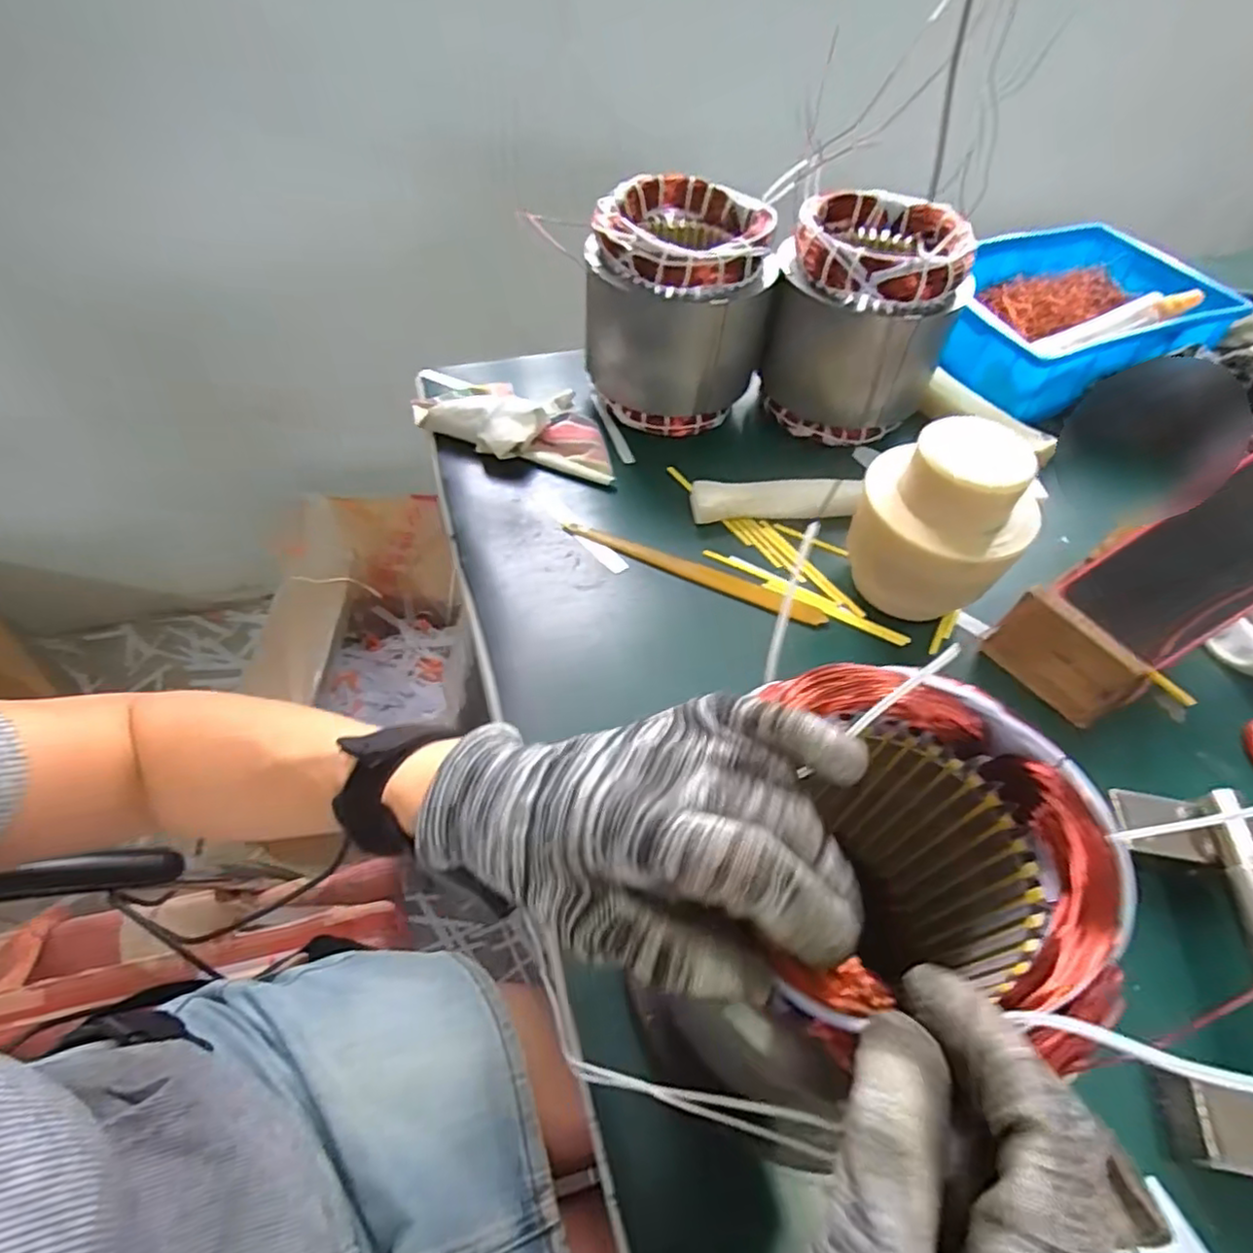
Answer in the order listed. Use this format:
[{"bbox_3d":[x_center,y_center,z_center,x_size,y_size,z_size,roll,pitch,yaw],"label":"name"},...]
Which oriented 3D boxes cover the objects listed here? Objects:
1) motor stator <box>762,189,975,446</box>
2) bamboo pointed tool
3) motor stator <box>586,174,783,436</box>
[{"bbox_3d":[0.205,-0.271,0.578,0.143,0.153,0.143,16,54,8],"label":"motor stator"},{"bbox_3d":[0.052,-0.045,0.509,0.207,0.005,0.021,22,55,12],"label":"bamboo pointed tool"},{"bbox_3d":[0.045,-0.274,0.575,0.146,0.163,0.146,12,53,5],"label":"motor stator"}]

